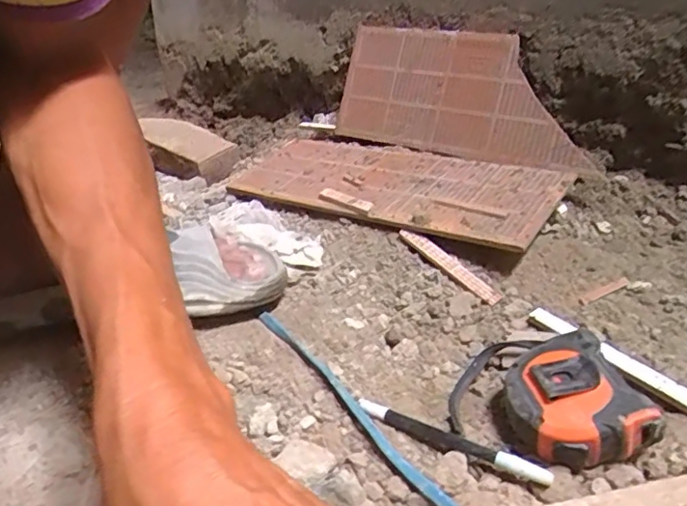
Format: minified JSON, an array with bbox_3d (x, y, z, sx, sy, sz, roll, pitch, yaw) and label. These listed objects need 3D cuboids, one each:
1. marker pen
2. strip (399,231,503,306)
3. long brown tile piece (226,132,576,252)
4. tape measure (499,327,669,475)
[{"bbox_3d":[0.073,0.127,0.422,0.146,0.012,0.015,17,30,33],"label":"marker pen"},{"bbox_3d":[0.104,0.011,0.594,0.016,0.011,0.129,-19,43,-32],"label":"strip"},{"bbox_3d":[0.052,-0.089,0.726,0.407,0.016,0.190,19,43,39],"label":"long brown tile piece"},{"bbox_3d":[0.156,0.102,0.416,0.079,0.050,0.091,-7,26,-14],"label":"tape measure"}]

